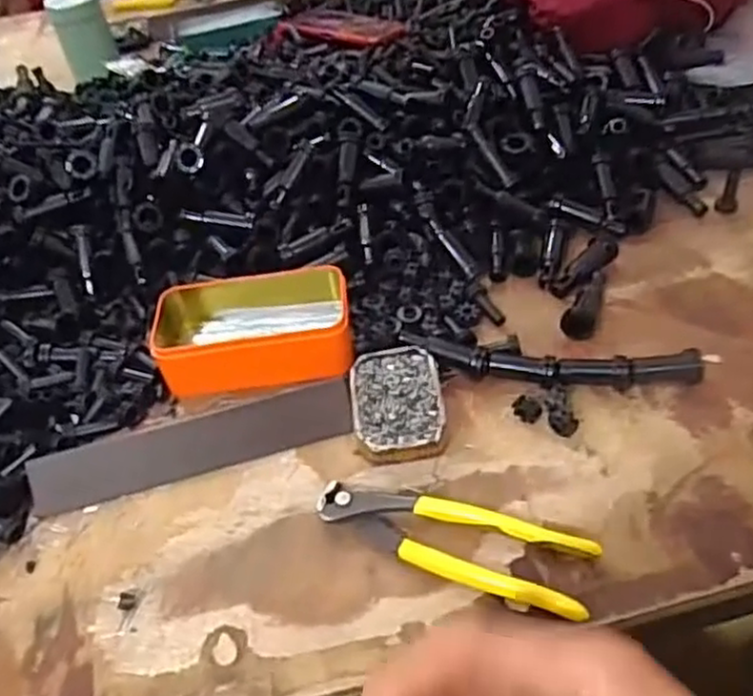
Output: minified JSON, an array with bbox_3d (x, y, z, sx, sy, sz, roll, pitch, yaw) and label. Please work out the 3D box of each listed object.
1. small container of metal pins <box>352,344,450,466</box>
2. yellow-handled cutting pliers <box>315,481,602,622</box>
[{"bbox_3d":[0.015,0.039,0.501,0.061,0.022,0.089,-6,45,2],"label":"small container of metal pins"},{"bbox_3d":[0.044,0.112,0.431,0.165,0.016,0.046,14,49,20],"label":"yellow-handled cutting pliers"}]

